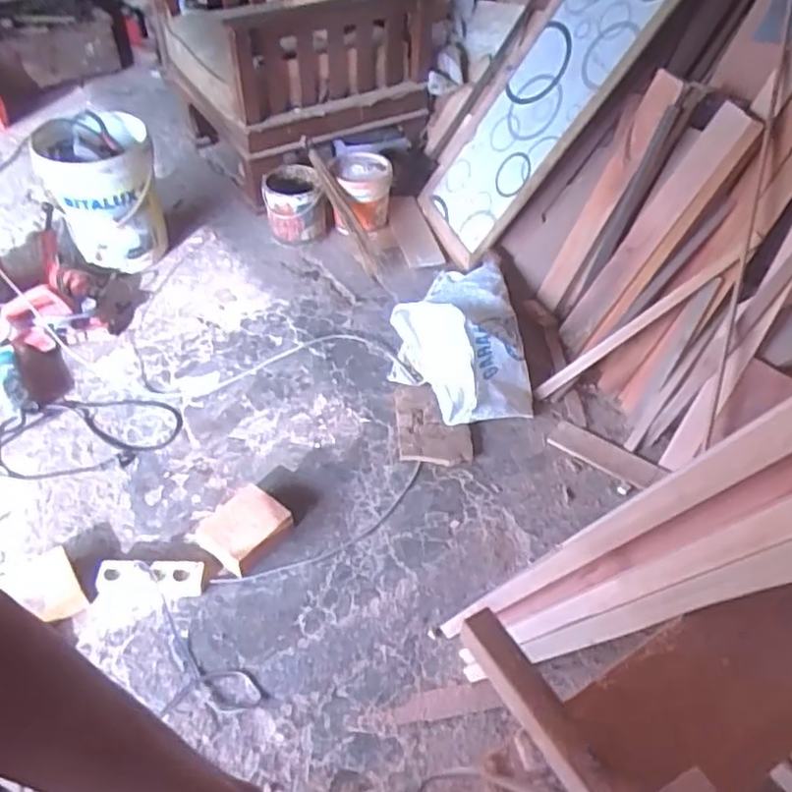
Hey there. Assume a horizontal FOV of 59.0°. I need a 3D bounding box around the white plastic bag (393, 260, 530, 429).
[{"bbox_3d":[0.157,-0.171,1.819,0.327,0.187,0.561,-3,47,-5],"label":"white plastic bag"}]

